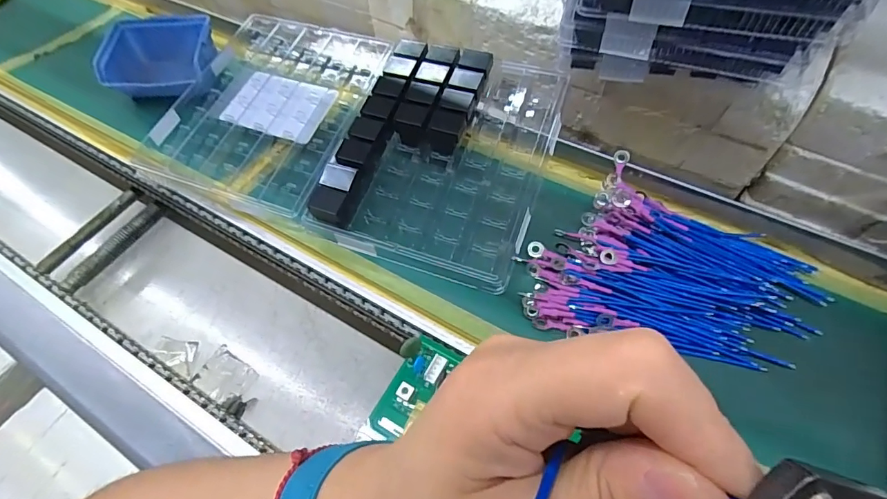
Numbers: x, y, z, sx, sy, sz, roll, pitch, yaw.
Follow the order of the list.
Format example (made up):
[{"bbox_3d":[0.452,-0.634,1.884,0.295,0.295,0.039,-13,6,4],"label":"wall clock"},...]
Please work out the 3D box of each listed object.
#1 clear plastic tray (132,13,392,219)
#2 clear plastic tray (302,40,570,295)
[{"bbox_3d":[-0.162,-0.137,0.426,0.178,0.025,0.207,16,61,13],"label":"clear plastic tray"},{"bbox_3d":[0.003,-0.089,0.376,0.167,0.034,0.209,18,61,14],"label":"clear plastic tray"}]

